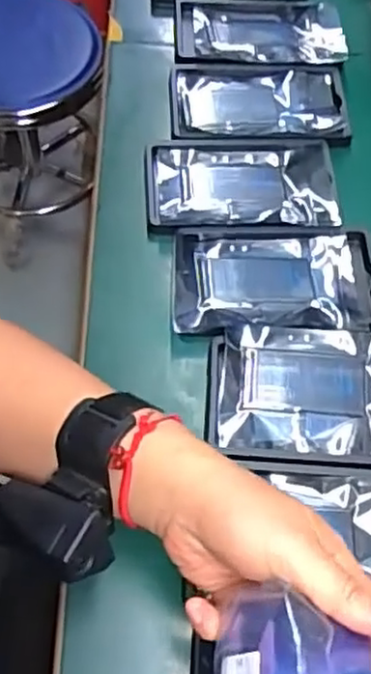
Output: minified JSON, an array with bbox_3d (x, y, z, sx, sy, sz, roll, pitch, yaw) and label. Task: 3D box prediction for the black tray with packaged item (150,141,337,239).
[{"bbox_3d":[0.047,-0.128,0.576,0.156,0.009,0.100,-2,62,-3],"label":"black tray with packaged item"}]

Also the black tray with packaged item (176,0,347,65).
[{"bbox_3d":[0.075,-0.306,0.676,0.165,0.013,0.104,3,62,0],"label":"black tray with packaged item"}]

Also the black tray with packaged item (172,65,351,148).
[{"bbox_3d":[0.068,-0.216,0.628,0.159,0.011,0.097,1,62,-2],"label":"black tray with packaged item"}]

